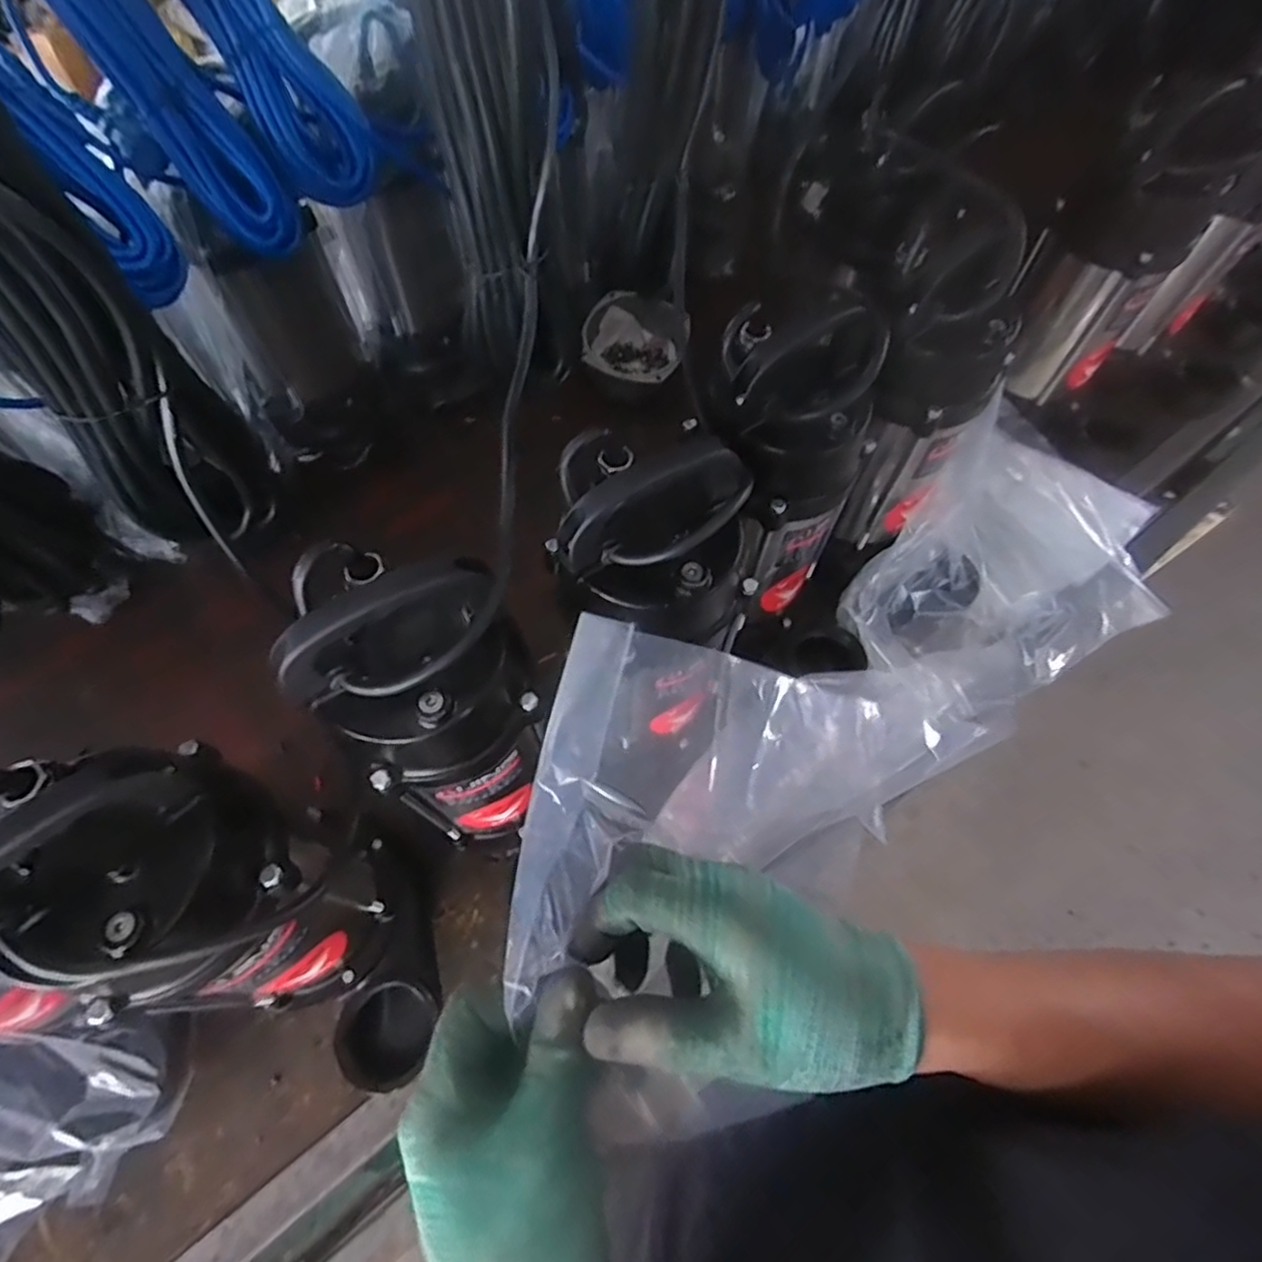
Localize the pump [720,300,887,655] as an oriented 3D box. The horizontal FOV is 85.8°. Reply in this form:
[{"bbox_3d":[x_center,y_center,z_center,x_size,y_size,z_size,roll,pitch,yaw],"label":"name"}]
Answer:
[{"bbox_3d":[0.112,-0.110,0.550,0.125,0.296,0.119,-36,69,-17],"label":"pump"}]

